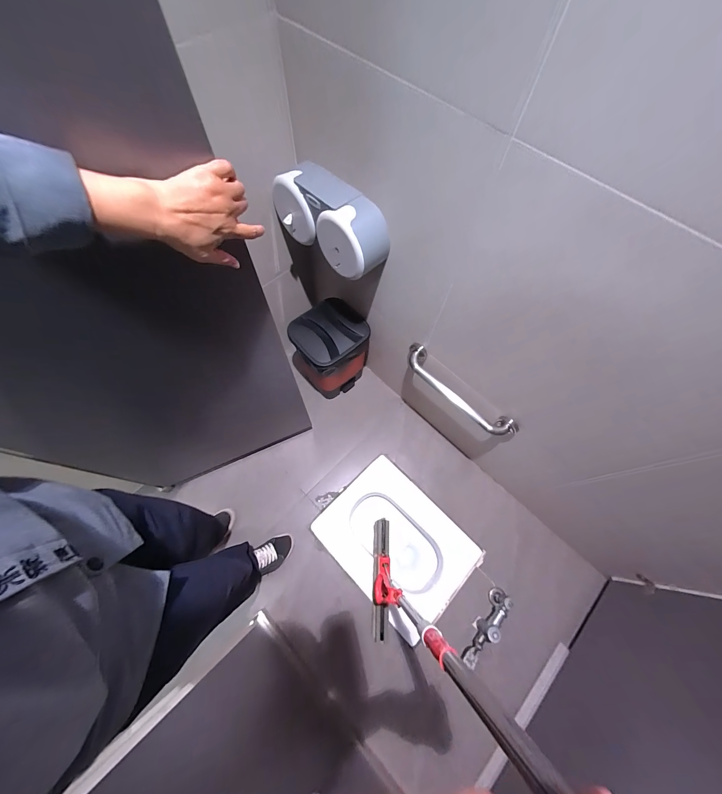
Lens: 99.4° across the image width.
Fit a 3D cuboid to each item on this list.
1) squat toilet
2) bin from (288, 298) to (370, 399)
[{"bbox_3d":[0.135,0.585,1.266,0.535,0.220,0.414,43,70,12],"label":"squat toilet"},{"bbox_3d":[-0.114,-0.186,1.277,0.268,0.347,0.232,-39,76,-19],"label":"bin"}]

